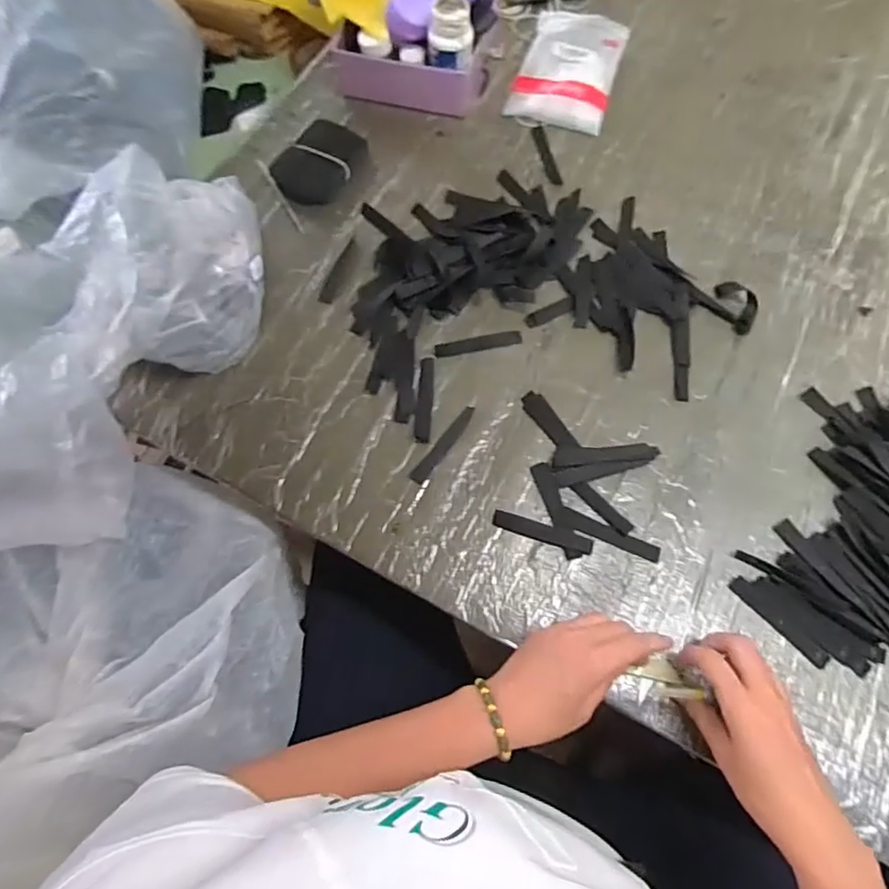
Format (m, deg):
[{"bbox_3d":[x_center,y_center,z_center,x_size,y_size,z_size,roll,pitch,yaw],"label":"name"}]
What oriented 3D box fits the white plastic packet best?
[{"bbox_3d":[0.157,-0.475,0.737,0.118,0.028,0.174,15,70,9],"label":"white plastic packet"}]

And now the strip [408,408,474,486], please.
[{"bbox_3d":[0.000,-0.001,0.567,0.015,0.004,0.093,33,73,15],"label":"strip"}]

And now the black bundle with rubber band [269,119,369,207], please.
[{"bbox_3d":[-0.147,-0.338,0.688,0.080,0.030,0.122,30,73,14],"label":"black bundle with rubber band"}]

